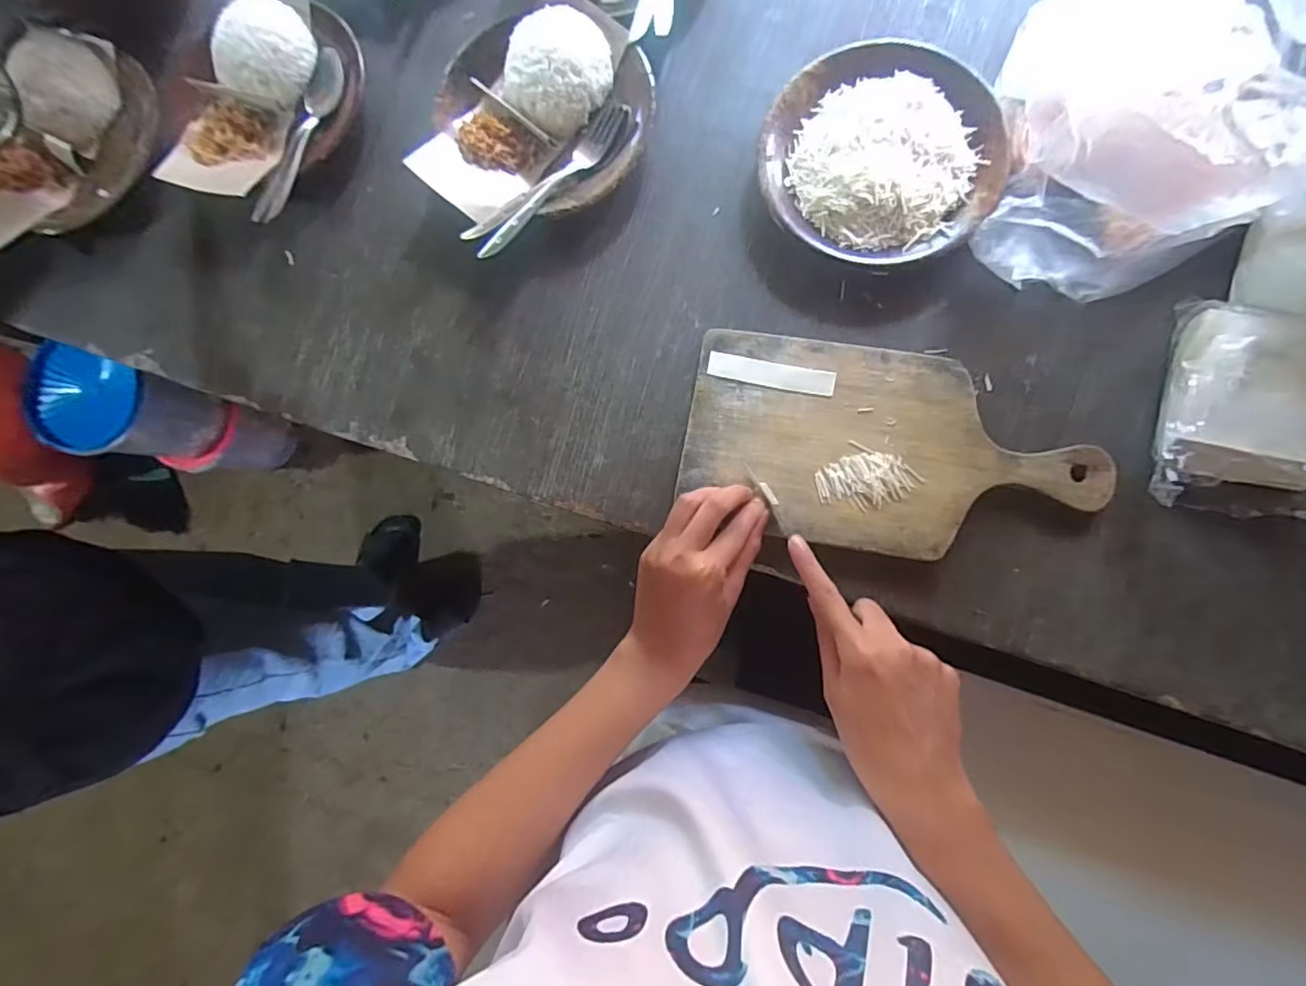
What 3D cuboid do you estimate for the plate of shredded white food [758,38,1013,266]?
[{"bbox_3d":[0.184,-0.274,0.460,0.184,0.037,0.175,1,87,7],"label":"plate of shredded white food"}]

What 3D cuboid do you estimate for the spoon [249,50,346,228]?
[{"bbox_3d":[-0.326,-0.328,0.515,0.031,0.019,0.173,22,90,8],"label":"spoon"}]

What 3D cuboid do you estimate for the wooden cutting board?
[{"bbox_3d":[0.181,-0.034,0.448,0.305,0.021,0.156,10,88,7],"label":"wooden cutting board"}]

